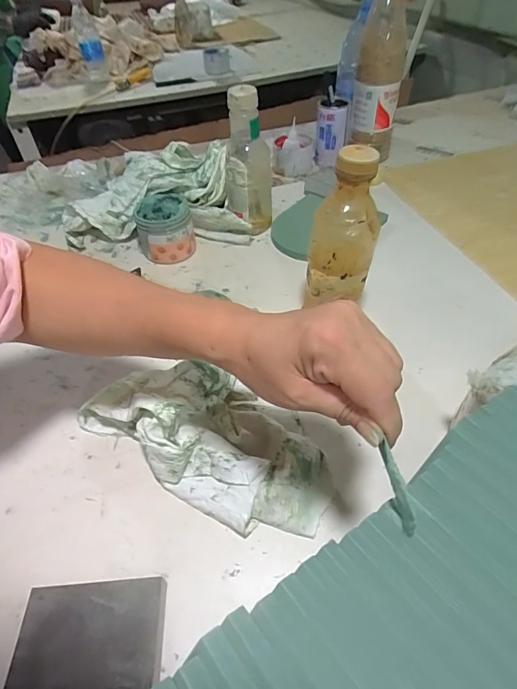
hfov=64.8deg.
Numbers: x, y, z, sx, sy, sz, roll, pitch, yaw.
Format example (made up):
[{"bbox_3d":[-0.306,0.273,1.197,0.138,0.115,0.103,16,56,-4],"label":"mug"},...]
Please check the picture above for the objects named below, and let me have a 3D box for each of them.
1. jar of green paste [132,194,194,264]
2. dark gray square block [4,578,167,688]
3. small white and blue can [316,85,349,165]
[{"bbox_3d":[-0.141,-0.174,0.617,0.081,0.074,0.083,-13,49,-8],"label":"jar of green paste"},{"bbox_3d":[-0.118,0.216,0.296,0.100,0.031,0.069,-5,48,-1],"label":"dark gray square block"},{"bbox_3d":[0.139,-0.414,0.775,0.057,0.117,0.046,4,49,7],"label":"small white and blue can"}]

